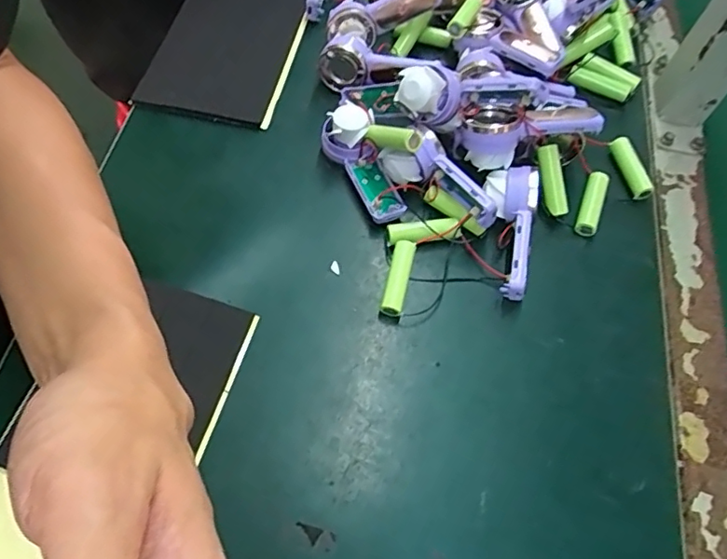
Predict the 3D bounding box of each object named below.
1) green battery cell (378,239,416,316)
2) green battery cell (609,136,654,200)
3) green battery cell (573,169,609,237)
[{"bbox_3d":[0.023,-0.001,0.373,0.014,0.014,0.050,14,72,4],"label":"green battery cell"},{"bbox_3d":[0.199,-0.083,0.426,0.015,0.018,0.051,-16,64,-12],"label":"green battery cell"},{"bbox_3d":[0.165,-0.055,0.411,0.016,0.016,0.050,20,62,7],"label":"green battery cell"}]

